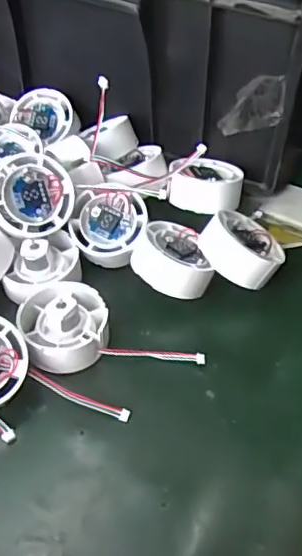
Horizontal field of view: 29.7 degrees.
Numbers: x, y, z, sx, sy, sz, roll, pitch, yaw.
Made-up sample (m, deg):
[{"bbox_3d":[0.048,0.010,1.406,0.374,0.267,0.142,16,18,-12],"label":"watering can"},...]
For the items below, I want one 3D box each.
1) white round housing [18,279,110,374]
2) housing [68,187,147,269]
[{"bbox_3d":[-0.054,0.026,0.357,0.051,0.034,0.060,-17,51,-14],"label":"white round housing"},{"bbox_3d":[-0.029,-0.035,0.394,0.050,0.024,0.053,-1,79,4],"label":"housing"}]

